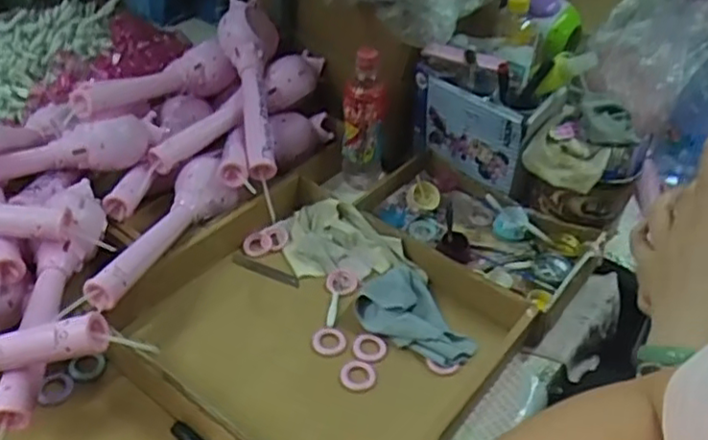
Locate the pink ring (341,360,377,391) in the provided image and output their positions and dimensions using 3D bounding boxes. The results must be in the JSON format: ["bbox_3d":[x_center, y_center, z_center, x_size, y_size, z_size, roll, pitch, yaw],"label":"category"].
[{"bbox_3d":[0.005,0.168,0.720,0.037,0.005,0.035,4,41,-3],"label":"pink ring"}]

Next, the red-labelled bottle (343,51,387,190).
[{"bbox_3d":[0.015,-0.140,0.927,0.064,0.203,0.062,8,41,1],"label":"red-labelled bottle"}]

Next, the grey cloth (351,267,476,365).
[{"bbox_3d":[0.080,0.105,0.781,0.137,0.033,0.104,20,42,14],"label":"grey cloth"}]

